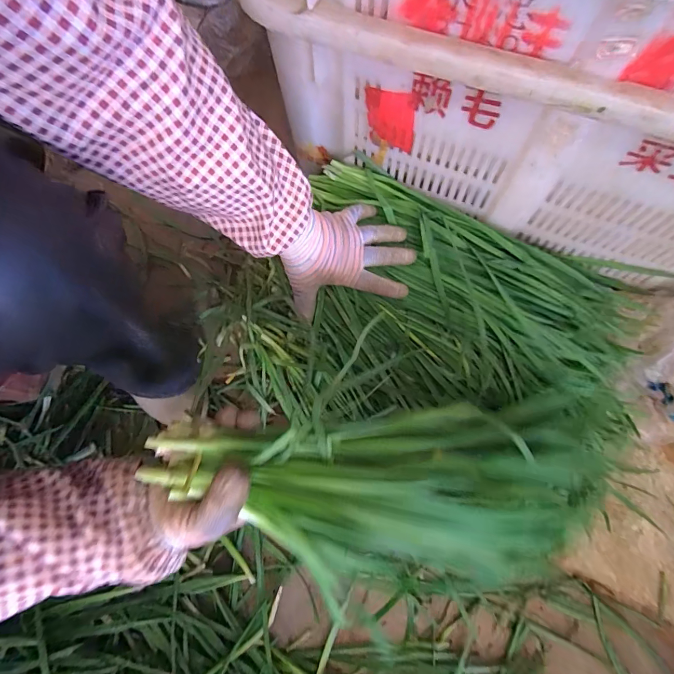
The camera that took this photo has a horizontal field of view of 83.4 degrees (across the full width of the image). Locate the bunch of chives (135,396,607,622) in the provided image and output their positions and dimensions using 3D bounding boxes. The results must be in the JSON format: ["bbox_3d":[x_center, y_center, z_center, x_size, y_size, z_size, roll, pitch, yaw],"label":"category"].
[{"bbox_3d":[0.059,0.124,0.304,0.378,0.057,0.141,2,72,-12],"label":"bunch of chives"}]

